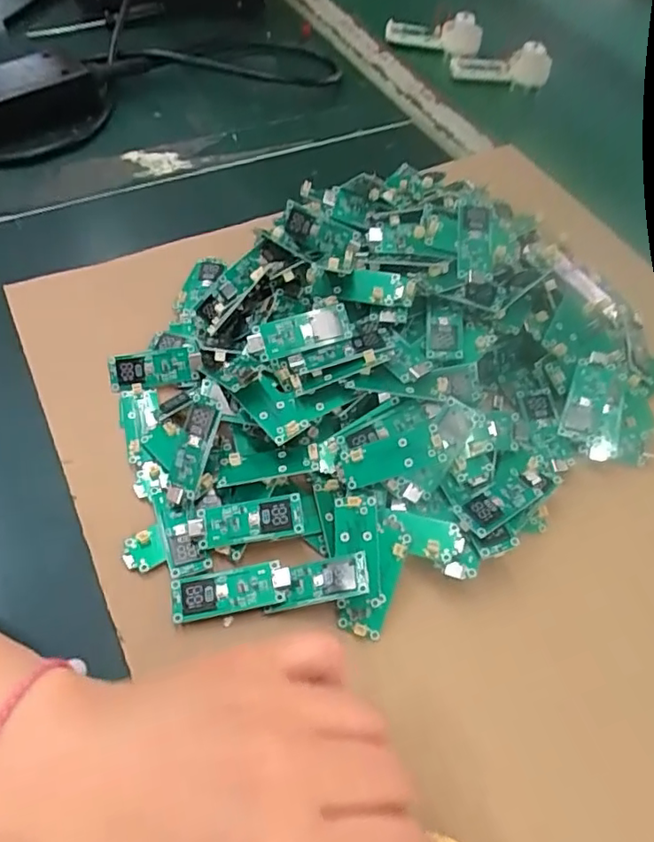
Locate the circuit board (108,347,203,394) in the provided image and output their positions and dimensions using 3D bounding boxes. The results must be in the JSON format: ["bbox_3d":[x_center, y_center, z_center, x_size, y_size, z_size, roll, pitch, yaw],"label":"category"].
[{"bbox_3d":[-0.093,-0.028,0.317,0.049,0.004,0.020,-6,95,0],"label":"circuit board"}]

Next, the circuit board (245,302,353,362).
[{"bbox_3d":[-0.014,-0.044,0.291,0.051,0.004,0.018,-15,88,-5],"label":"circuit board"}]

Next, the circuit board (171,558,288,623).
[{"bbox_3d":[-0.042,0.074,0.255,0.050,0.006,0.020,-7,58,-11],"label":"circuit board"}]

